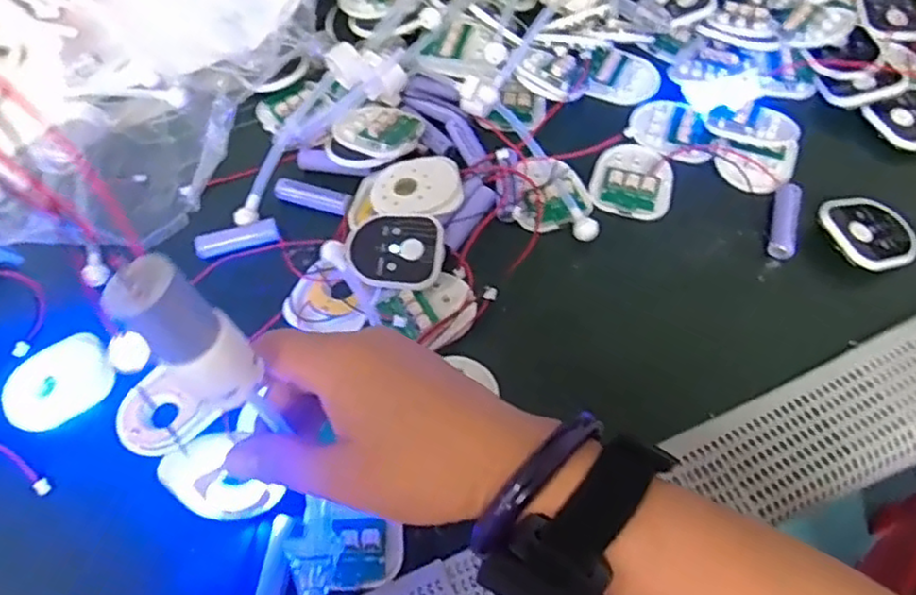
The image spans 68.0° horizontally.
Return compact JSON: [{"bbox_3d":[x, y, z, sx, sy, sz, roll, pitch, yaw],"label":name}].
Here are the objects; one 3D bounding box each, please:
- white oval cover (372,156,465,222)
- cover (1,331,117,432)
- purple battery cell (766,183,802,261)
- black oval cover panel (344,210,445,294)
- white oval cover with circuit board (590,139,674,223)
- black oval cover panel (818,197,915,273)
[{"bbox_3d":[-0.026,-0.069,0.434,0.056,0.008,0.046,-7,62,-1],"label":"white oval cover"},{"bbox_3d":[-0.229,0.049,0.390,0.058,0.011,0.047,-34,66,-15],"label":"cover"},{"bbox_3d":[0.204,-0.048,0.425,0.014,0.017,0.057,14,63,10],"label":"purple battery cell"},{"bbox_3d":[-0.037,-0.031,0.414,0.058,0.009,0.053,12,63,8],"label":"black oval cover panel"},{"bbox_3d":[0.115,-0.080,0.446,0.050,0.008,0.058,13,63,9],"label":"white oval cover with circuit board"},{"bbox_3d":[0.252,-0.041,0.414,0.059,0.012,0.052,-18,63,-7],"label":"black oval cover panel"}]

